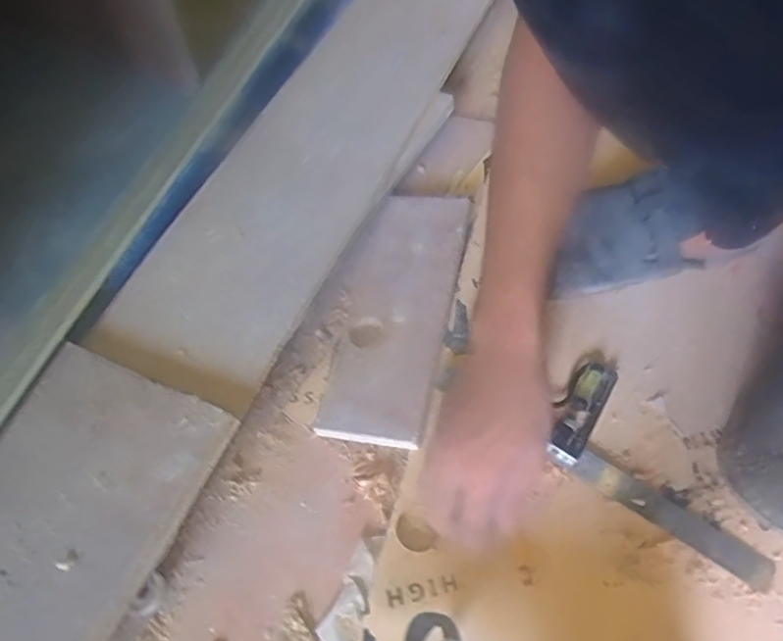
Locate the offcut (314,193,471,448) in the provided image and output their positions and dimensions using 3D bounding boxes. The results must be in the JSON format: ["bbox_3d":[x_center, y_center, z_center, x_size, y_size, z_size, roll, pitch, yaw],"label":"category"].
[{"bbox_3d":[0.002,-0.018,0.540,0.111,0.017,0.280,5,59,18],"label":"offcut"}]

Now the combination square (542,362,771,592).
[{"bbox_3d":[0.234,0.124,0.476,0.229,0.013,0.099,32,63,14],"label":"combination square"}]

